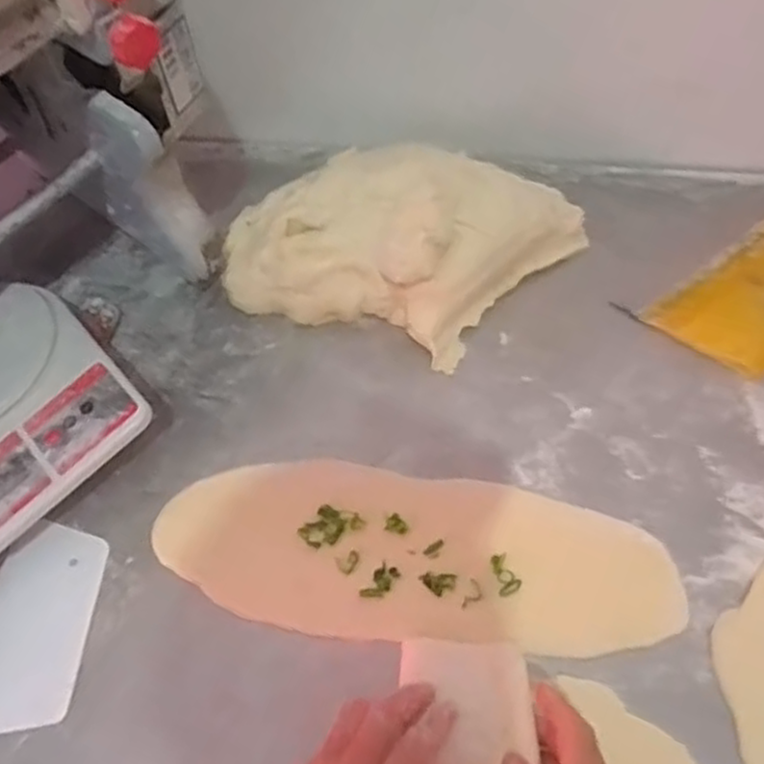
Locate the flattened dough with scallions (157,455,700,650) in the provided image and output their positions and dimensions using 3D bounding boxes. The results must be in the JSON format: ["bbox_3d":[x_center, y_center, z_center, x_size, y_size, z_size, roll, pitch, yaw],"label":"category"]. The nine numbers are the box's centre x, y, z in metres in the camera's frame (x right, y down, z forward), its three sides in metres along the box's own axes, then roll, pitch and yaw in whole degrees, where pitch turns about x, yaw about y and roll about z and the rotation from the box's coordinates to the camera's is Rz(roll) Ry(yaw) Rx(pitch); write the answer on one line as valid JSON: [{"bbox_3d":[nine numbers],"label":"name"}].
[{"bbox_3d":[0.023,0.119,0.516,0.352,0.011,0.116,5,62,5],"label":"flattened dough with scallions"}]

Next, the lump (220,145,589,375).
[{"bbox_3d":[0.018,-0.110,0.598,0.284,0.088,0.150,6,63,5],"label":"lump"}]

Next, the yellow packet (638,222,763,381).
[{"bbox_3d":[0.317,-0.074,0.610,0.182,0.012,0.098,-35,66,-15],"label":"yellow packet"}]

